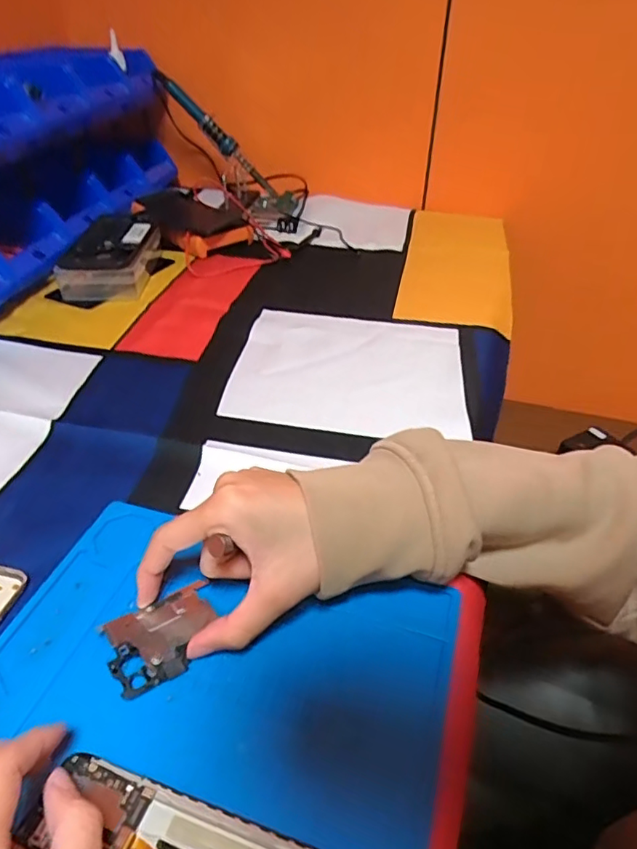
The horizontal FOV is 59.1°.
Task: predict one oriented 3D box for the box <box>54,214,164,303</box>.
[{"bbox_3d":[-0.237,-0.196,0.649,0.085,0.044,0.153,-1,38,-4],"label":"box"}]

